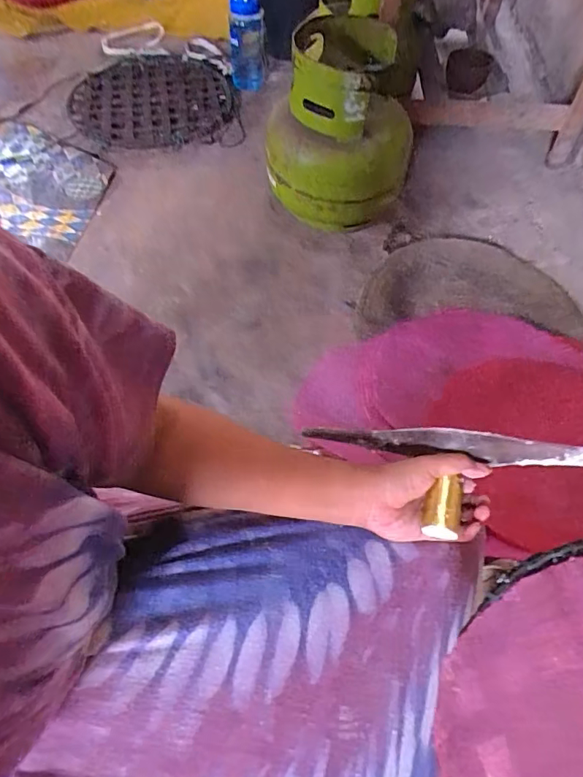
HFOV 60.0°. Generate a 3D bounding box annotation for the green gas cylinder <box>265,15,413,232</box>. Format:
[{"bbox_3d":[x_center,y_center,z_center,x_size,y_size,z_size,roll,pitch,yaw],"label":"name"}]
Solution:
[{"bbox_3d":[0.074,-0.450,0.873,0.230,0.247,0.241,-2,58,-1],"label":"green gas cylinder"}]

